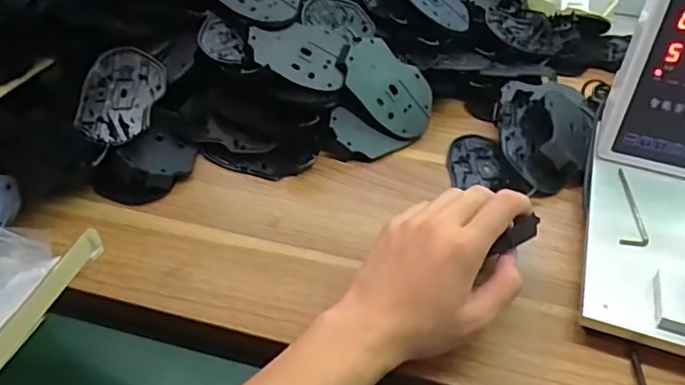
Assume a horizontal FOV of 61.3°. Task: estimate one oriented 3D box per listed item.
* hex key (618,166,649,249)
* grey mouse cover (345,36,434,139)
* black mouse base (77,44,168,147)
[{"bbox_3d":[0.252,0.013,0.500,0.022,0.004,0.107,15,42,14],"label":"hex key"},{"bbox_3d":[0.049,-0.108,0.601,0.109,0.005,0.075,36,74,-16],"label":"grey mouse cover"},{"bbox_3d":[-0.213,-0.094,0.553,0.069,0.007,0.111,12,61,-2],"label":"black mouse base"}]

